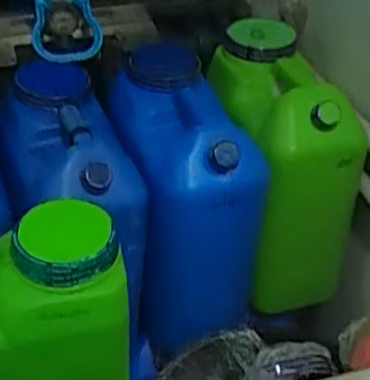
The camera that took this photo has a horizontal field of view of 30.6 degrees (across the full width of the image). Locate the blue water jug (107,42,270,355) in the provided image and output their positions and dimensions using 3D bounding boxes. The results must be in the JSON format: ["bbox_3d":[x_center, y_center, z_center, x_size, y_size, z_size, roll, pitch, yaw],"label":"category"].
[{"bbox_3d":[0.000,0.041,1.094,0.180,0.405,0.269,-12,40,-14],"label":"blue water jug"}]

